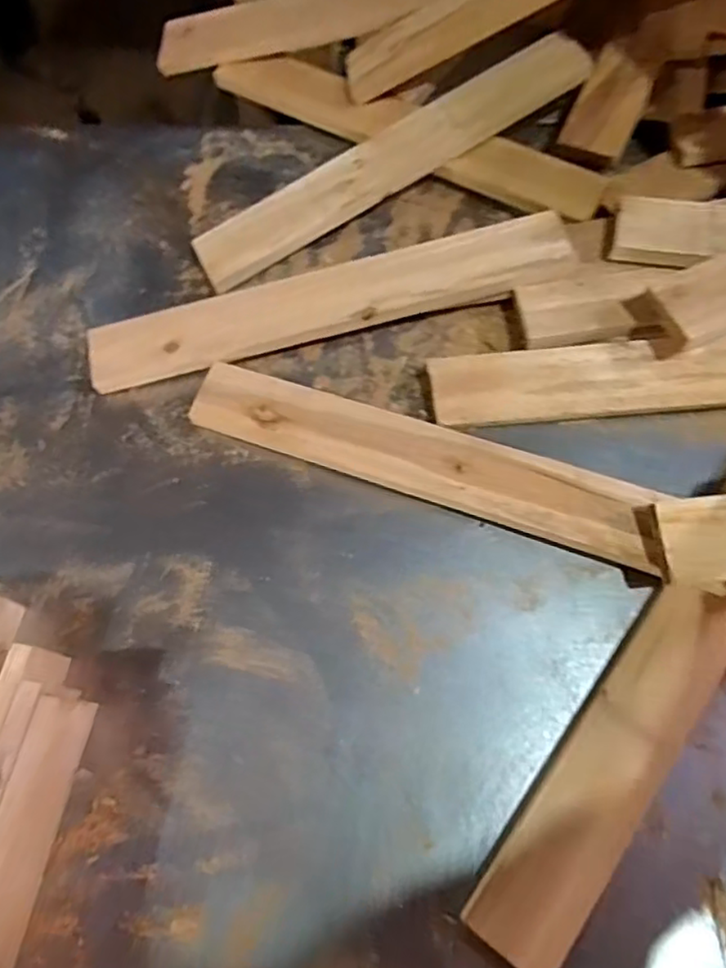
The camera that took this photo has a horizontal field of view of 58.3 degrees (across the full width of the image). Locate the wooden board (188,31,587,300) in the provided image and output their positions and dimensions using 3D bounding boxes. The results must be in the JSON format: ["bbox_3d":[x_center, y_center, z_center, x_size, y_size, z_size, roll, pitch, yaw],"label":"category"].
[{"bbox_3d":[0.033,-0.374,0.742,0.491,0.024,0.078,-32,82,-5],"label":"wooden board"}]

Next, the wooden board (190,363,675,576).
[{"bbox_3d":[0.045,-0.028,0.610,0.433,0.018,0.076,18,72,12],"label":"wooden board"}]

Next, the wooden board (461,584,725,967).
[{"bbox_3d":[0.206,0.207,0.514,0.076,0.025,0.344,35,73,15],"label":"wooden board"}]

